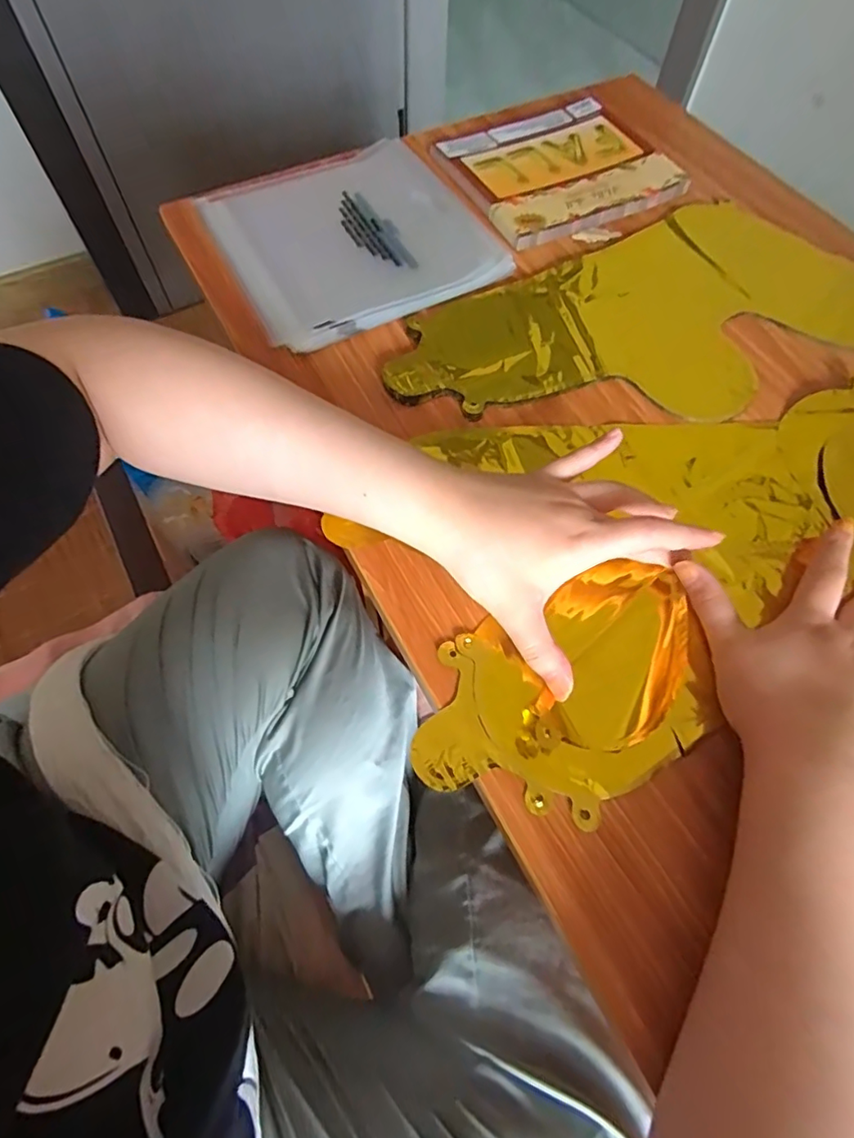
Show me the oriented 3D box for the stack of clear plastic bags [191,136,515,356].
[{"bbox_3d":[-0.073,-0.291,0.481,0.196,0.017,0.217,-27,68,-9],"label":"stack of clear plastic bags"}]

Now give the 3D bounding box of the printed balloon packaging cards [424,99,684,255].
[{"bbox_3d":[0.124,-0.383,0.532,0.190,0.012,0.164,-24,67,-12],"label":"printed balloon packaging cards"}]

